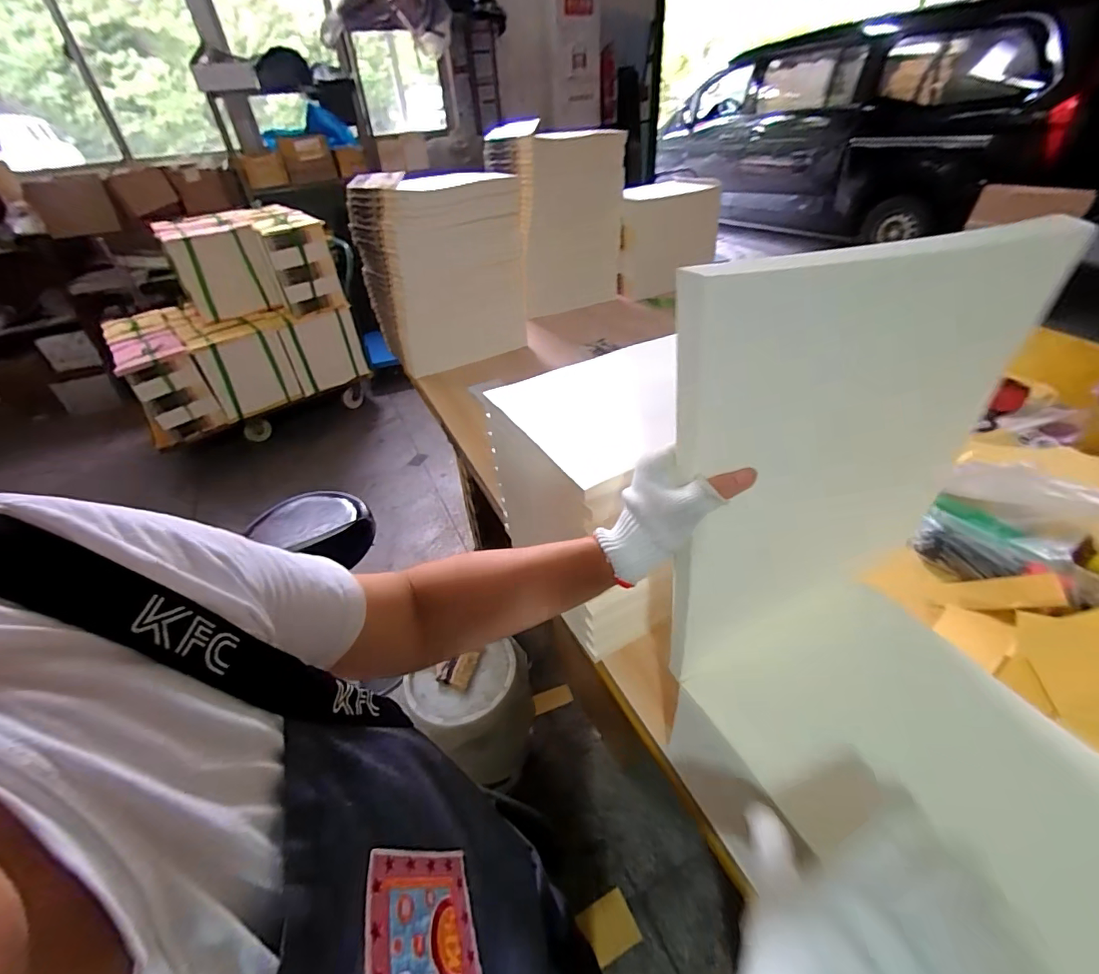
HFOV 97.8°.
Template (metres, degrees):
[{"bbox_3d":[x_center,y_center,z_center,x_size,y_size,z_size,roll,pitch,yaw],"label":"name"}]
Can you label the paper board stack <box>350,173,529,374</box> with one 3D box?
[{"bbox_3d":[-0.294,-0.613,1.366,0.379,0.463,0.250,-28,44,-26],"label":"paper board stack"}]

